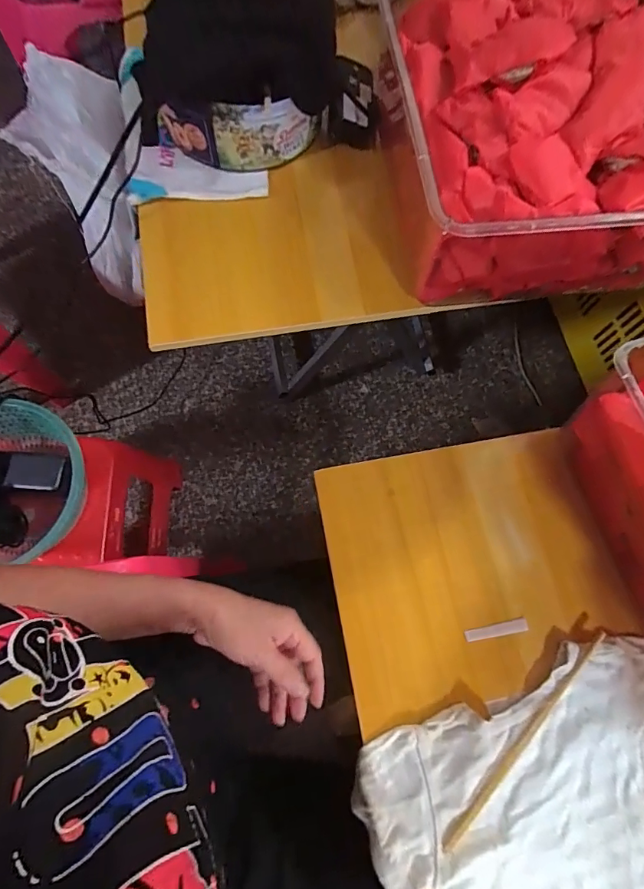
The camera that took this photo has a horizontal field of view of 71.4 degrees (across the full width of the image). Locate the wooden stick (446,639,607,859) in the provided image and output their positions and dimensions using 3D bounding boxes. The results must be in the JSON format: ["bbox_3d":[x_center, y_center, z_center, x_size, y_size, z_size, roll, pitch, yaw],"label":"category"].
[{"bbox_3d":[0.178,0.252,0.386,0.009,0.006,0.222,44,77,10],"label":"wooden stick"}]

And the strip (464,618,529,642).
[{"bbox_3d":[0.164,0.175,0.419,0.059,0.004,0.012,-11,74,-5],"label":"strip"}]

